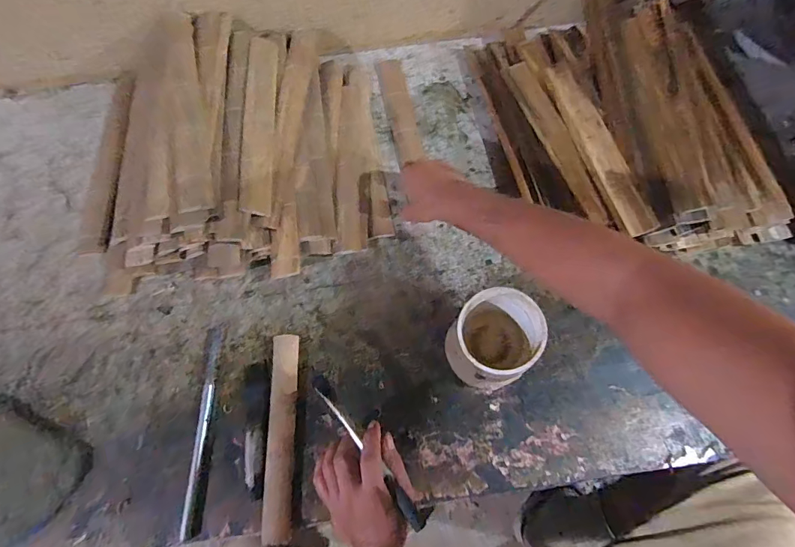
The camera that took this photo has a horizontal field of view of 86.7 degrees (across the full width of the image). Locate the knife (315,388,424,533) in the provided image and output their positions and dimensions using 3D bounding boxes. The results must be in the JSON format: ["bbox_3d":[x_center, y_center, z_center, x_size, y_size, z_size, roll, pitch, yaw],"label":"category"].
[{"bbox_3d":[-0.032,0.198,0.454,0.013,0.009,0.179,-37,77,-16],"label":"knife"}]

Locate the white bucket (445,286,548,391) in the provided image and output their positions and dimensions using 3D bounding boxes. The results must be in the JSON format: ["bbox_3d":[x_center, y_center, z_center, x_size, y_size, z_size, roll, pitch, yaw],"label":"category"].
[{"bbox_3d":[0.112,0.082,0.503,0.092,0.116,0.092,0,66,-1],"label":"white bucket"}]

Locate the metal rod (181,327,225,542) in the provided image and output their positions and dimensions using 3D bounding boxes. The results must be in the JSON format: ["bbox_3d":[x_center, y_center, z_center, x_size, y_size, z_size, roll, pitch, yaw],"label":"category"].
[{"bbox_3d":[-0.239,0.185,0.522,0.020,0.009,0.244,-3,66,-2],"label":"metal rod"}]

